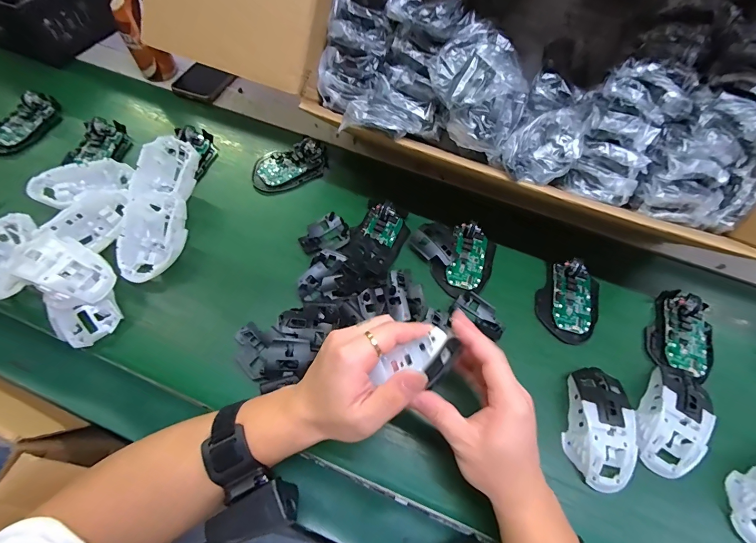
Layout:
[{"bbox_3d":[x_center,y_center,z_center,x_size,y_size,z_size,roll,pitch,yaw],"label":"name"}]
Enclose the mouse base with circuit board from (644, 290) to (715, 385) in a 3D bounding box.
[{"bbox_3d":[0.367,0.074,0.426,0.072,0.020,0.104,23,67,10],"label":"mouse base with circuit board"}]

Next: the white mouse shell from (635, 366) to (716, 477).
[{"bbox_3d":[0.309,0.153,0.370,0.058,0.031,0.110,26,67,11],"label":"white mouse shell"}]

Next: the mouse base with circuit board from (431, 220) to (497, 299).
[{"bbox_3d":[0.113,-0.014,0.455,0.069,0.026,0.098,33,69,14],"label":"mouse base with circuit board"}]

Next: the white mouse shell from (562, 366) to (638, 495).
[{"bbox_3d":[0.227,0.159,0.363,0.062,0.036,0.114,17,66,8],"label":"white mouse shell"}]

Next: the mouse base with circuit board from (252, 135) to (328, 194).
[{"bbox_3d":[-0.129,-0.156,0.519,0.112,0.022,0.063,-21,67,-10],"label":"mouse base with circuit board"}]

